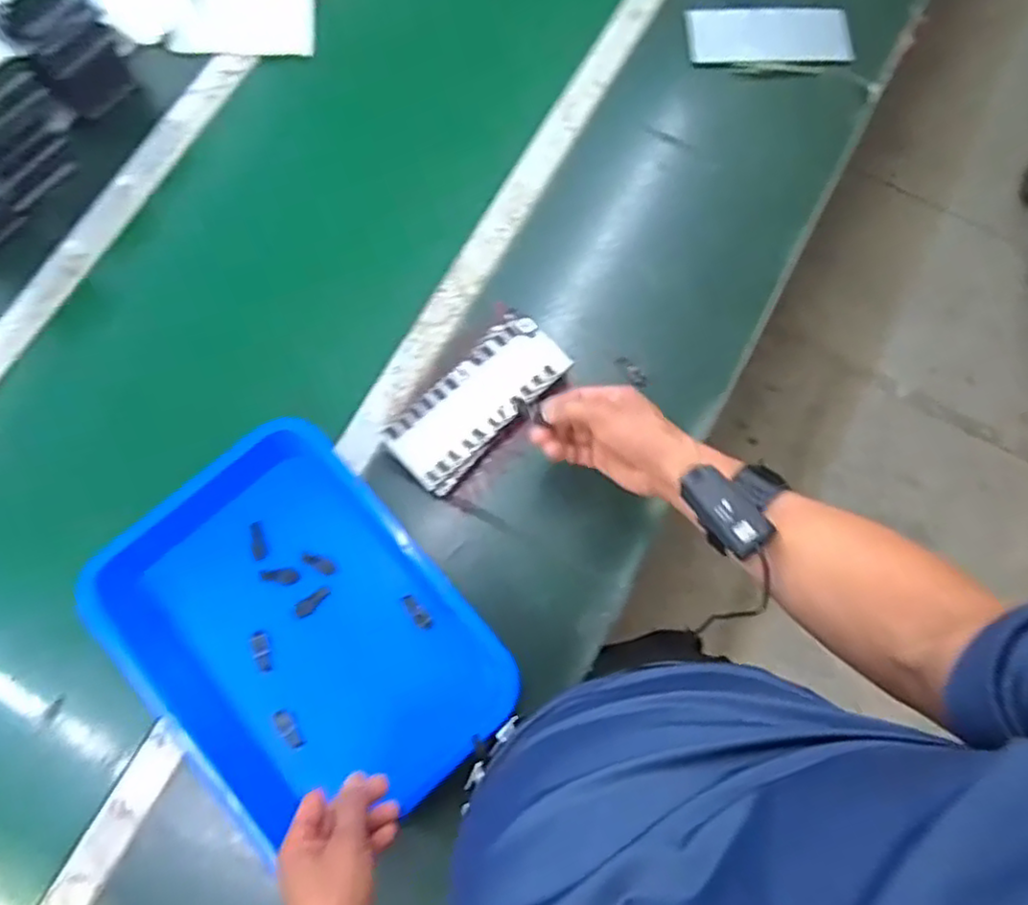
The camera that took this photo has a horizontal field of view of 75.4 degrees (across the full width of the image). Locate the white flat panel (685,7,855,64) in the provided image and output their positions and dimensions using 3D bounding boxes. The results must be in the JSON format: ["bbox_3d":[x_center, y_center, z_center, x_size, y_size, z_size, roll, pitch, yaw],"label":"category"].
[{"bbox_3d":[0.315,-0.513,0.813,0.194,0.011,0.081,0,77,-2],"label":"white flat panel"}]

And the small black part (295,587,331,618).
[{"bbox_3d":[-0.197,0.147,0.651,0.036,0.016,0.014,-40,81,-10],"label":"small black part"}]

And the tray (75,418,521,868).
[{"bbox_3d":[-0.199,0.176,0.633,0.267,0.061,0.358,-41,81,-10],"label":"tray"}]

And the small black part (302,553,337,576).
[{"bbox_3d":[-0.197,0.113,0.672,0.036,0.005,0.015,22,77,3],"label":"small black part"}]

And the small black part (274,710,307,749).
[{"bbox_3d":[-0.212,0.262,0.627,0.014,0.006,0.039,-34,80,-9],"label":"small black part"}]

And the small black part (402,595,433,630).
[{"bbox_3d":[-0.096,0.158,0.659,0.015,0.006,0.039,-39,81,-10],"label":"small black part"}]

